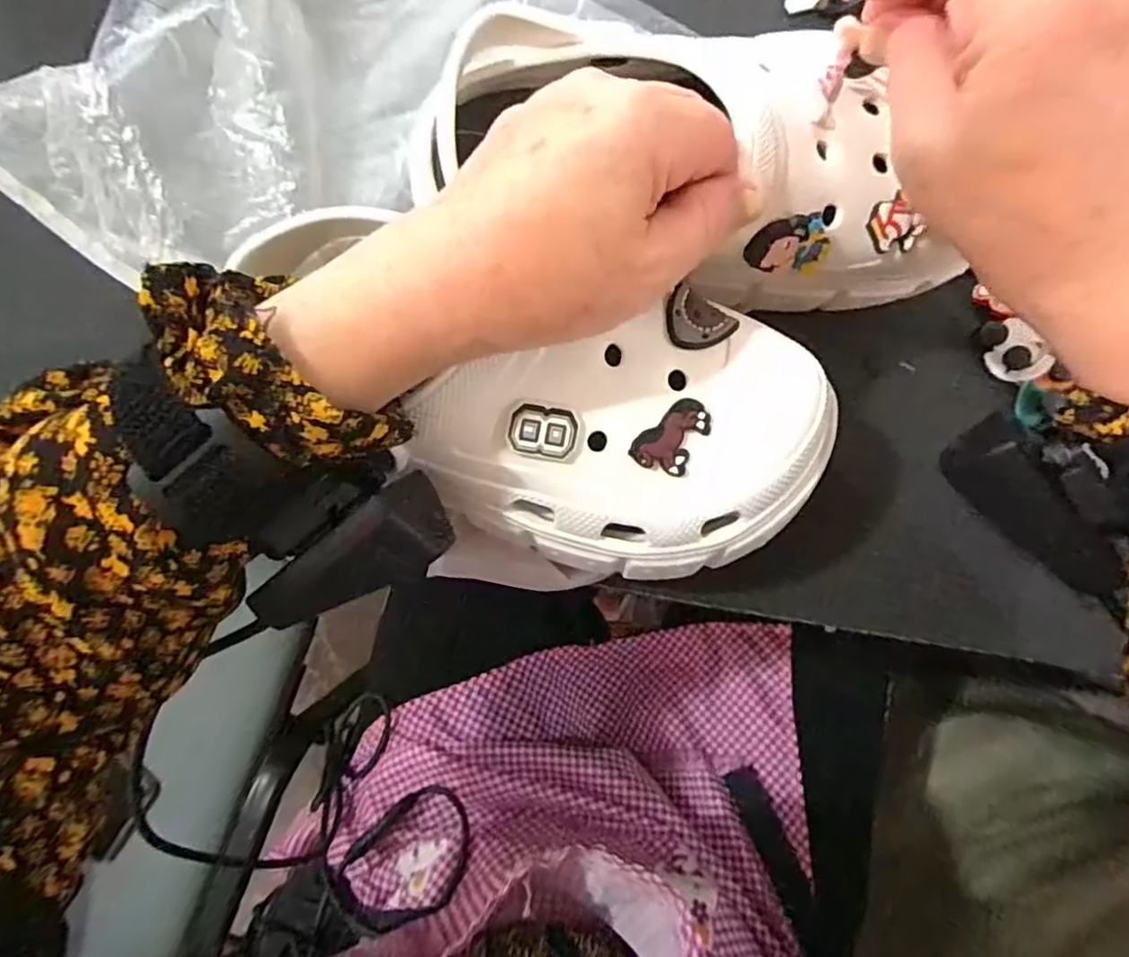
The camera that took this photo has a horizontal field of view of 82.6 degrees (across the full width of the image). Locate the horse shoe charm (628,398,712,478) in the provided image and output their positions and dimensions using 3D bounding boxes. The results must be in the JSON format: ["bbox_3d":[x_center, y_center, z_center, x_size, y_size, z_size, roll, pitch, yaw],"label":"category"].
[{"bbox_3d":[0.038,-0.015,0.224,0.020,0.007,0.028,31,81,7],"label":"horse shoe charm"}]

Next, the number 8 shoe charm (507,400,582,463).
[{"bbox_3d":[-0.007,-0.016,0.221,0.024,0.004,0.019,10,103,-7],"label":"number 8 shoe charm"}]

